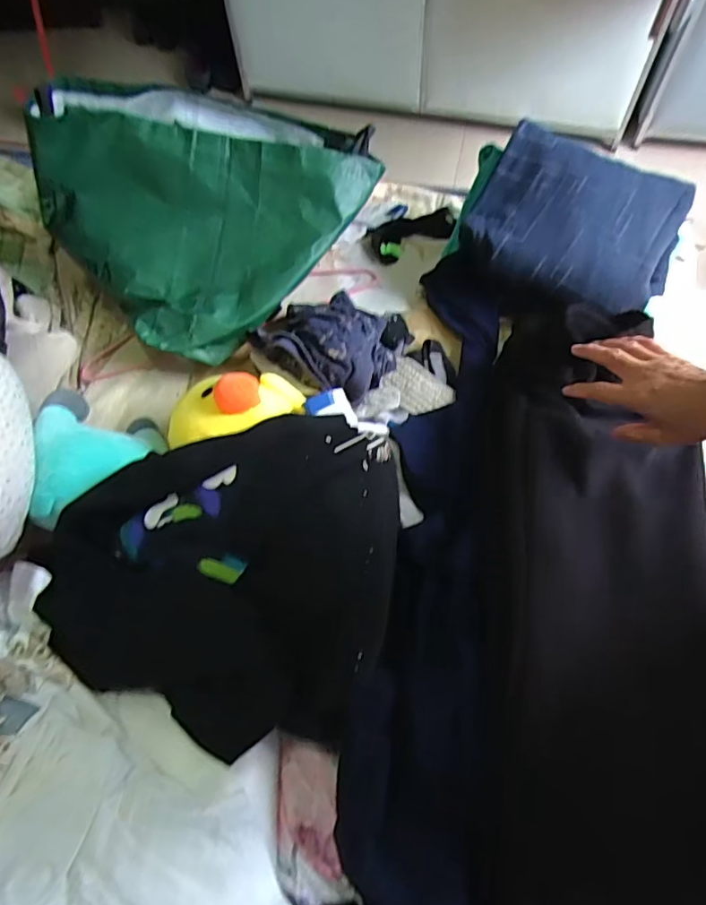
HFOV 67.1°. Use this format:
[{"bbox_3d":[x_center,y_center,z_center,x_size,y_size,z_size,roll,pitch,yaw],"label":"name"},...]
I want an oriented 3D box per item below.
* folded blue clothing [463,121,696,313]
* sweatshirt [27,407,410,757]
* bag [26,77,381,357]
[{"bbox_3d":[0.284,-0.289,0.677,0.263,0.060,0.209,30,83,3],"label":"folded blue clothing"},{"bbox_3d":[-0.131,0.098,0.496,0.347,0.080,0.298,3,66,3],"label":"sweatshirt"},{"bbox_3d":[-0.173,-0.340,0.689,0.378,0.174,0.292,-38,70,-14],"label":"bag"}]

